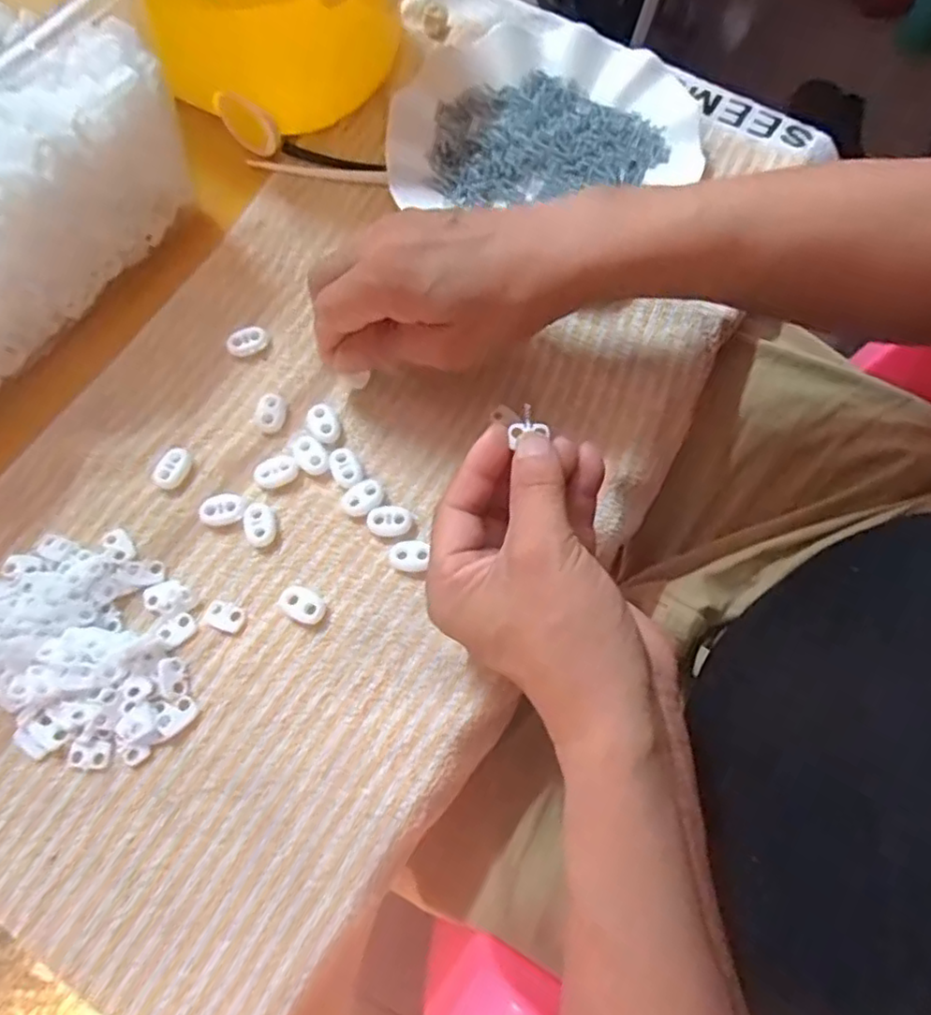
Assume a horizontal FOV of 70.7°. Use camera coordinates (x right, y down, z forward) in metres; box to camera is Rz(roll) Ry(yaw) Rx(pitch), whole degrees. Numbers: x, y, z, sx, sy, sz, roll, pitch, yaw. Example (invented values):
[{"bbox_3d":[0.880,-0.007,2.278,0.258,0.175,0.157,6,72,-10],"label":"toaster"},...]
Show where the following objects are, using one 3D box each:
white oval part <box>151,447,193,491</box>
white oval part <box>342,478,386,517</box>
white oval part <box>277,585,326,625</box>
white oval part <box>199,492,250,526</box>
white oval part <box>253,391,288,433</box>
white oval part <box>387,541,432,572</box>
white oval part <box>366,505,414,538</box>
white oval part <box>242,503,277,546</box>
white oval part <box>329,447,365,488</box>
[{"bbox_3d":[-0.151,-0.020,0.341,0.016,0.007,0.022,31,73,11],"label":"white oval part"},{"bbox_3d":[-0.052,-0.005,0.336,0.022,0.005,0.016,-37,74,-12],"label":"white oval part"},{"bbox_3d":[-0.079,0.047,0.318,0.023,0.005,0.015,23,72,9],"label":"white oval part"},{"bbox_3d":[-0.122,0.001,0.333,0.023,0.006,0.016,-8,70,-3],"label":"white oval part"},{"bbox_3d":[-0.105,-0.051,0.352,0.016,0.004,0.022,16,71,6],"label":"white oval part"},{"bbox_3d":[-0.028,0.024,0.324,0.020,0.007,0.016,6,70,3],"label":"white oval part"},{"bbox_3d":[-0.038,0.007,0.332,0.023,0.005,0.016,-5,70,-2],"label":"white oval part"},{"bbox_3d":[-0.104,0.008,0.331,0.016,0.005,0.023,-14,70,-5],"label":"white oval part"},{"bbox_3d":[-0.062,-0.020,0.341,0.014,0.004,0.023,-21,71,-7],"label":"white oval part"}]

